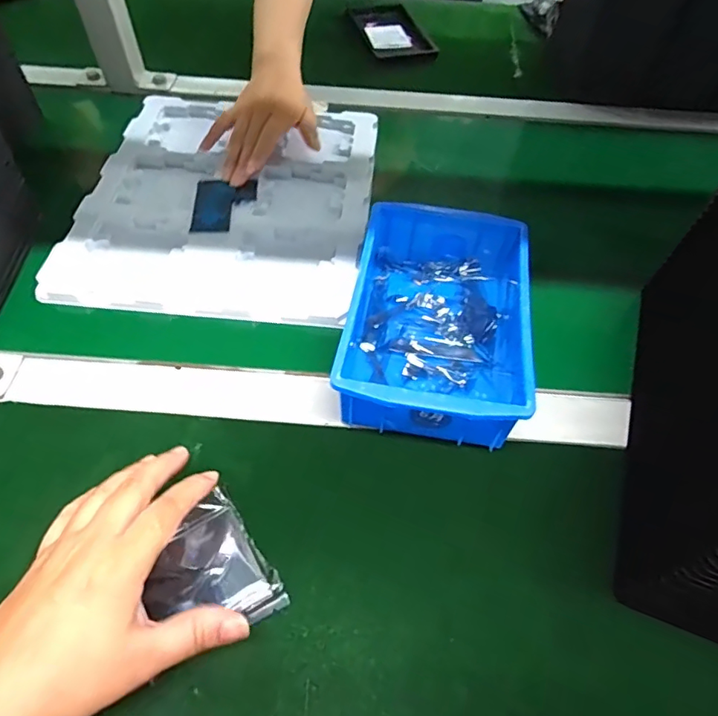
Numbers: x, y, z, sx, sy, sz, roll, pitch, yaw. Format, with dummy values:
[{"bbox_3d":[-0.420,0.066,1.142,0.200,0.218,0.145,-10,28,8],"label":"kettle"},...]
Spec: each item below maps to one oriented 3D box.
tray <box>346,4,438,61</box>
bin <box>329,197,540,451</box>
[{"bbox_3d":[0.047,-0.484,0.756,0.094,0.010,0.176,-13,56,-12],"label":"tray"},{"bbox_3d":[0.060,-0.031,0.404,0.126,0.065,0.197,9,55,4],"label":"bin"}]

